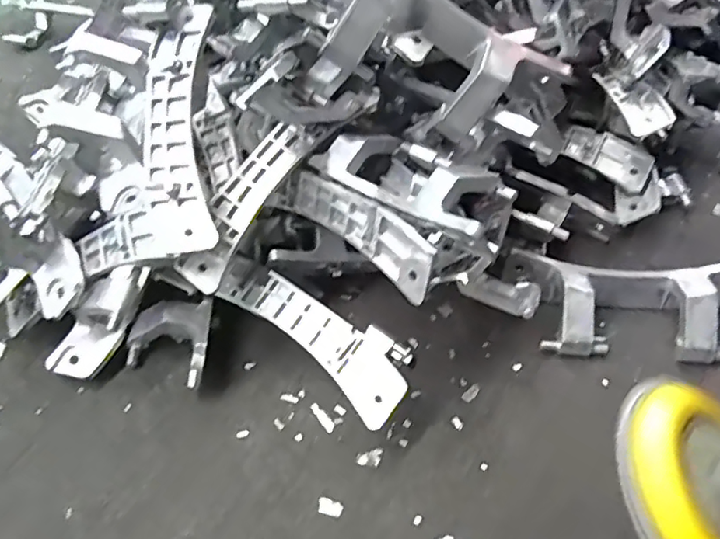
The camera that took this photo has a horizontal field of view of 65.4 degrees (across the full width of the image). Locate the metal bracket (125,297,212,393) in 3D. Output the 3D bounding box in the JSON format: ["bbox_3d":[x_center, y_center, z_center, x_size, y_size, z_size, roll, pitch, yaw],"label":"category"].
[{"bbox_3d":[-0.117,0.044,0.339,0.051,0.032,0.043,3,50,3],"label":"metal bracket"}]

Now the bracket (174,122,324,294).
[{"bbox_3d":[-0.066,-0.040,0.321,0.028,0.006,0.111,32,78,-2],"label":"bracket"}]

